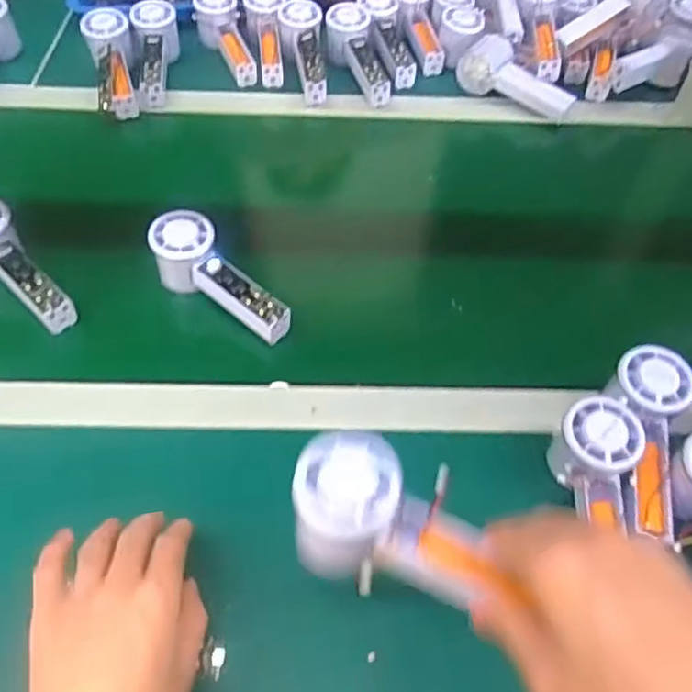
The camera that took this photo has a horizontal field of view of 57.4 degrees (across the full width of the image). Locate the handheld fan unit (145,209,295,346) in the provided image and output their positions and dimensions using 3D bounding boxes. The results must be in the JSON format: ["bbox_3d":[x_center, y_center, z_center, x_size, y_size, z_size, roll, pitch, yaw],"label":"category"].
[{"bbox_3d":[-0.115,-0.060,0.569,0.147,0.052,0.052,38,61,22],"label":"handheld fan unit"}]

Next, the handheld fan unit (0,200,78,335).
[{"bbox_3d":[-0.307,-0.071,0.584,0.156,0.051,0.053,46,63,9],"label":"handheld fan unit"}]

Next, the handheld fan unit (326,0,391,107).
[{"bbox_3d":[0.017,-0.372,0.810,0.055,0.043,0.160,-14,69,-13],"label":"handheld fan unit"}]

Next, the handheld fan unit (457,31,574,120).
[{"bbox_3d":[0.217,-0.337,0.789,0.148,0.046,0.059,29,58,16],"label":"handheld fan unit"}]

